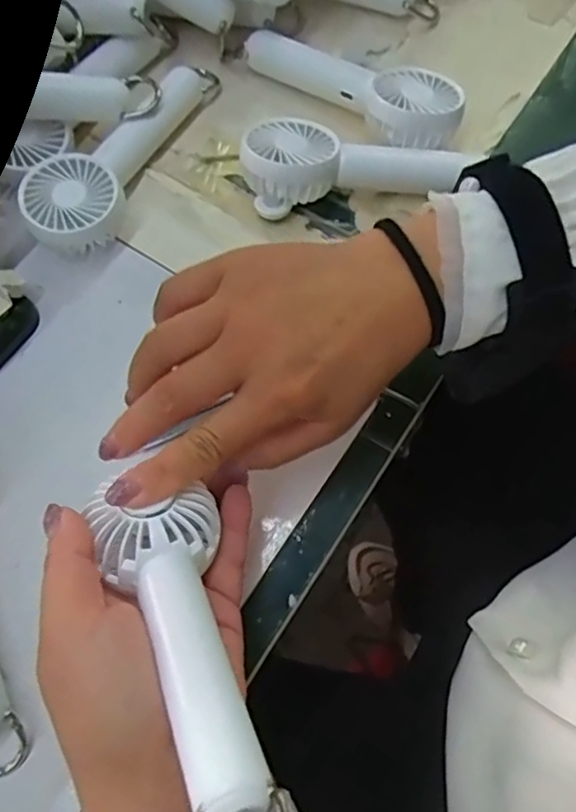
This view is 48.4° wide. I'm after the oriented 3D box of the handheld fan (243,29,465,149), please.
[{"bbox_3d":[0.034,-0.194,0.398,0.143,0.041,0.053,20,72,7],"label":"handheld fan"}]

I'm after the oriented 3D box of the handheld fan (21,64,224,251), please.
[{"bbox_3d":[-0.102,-0.160,0.393,0.050,0.031,0.160,25,72,9],"label":"handheld fan"}]

